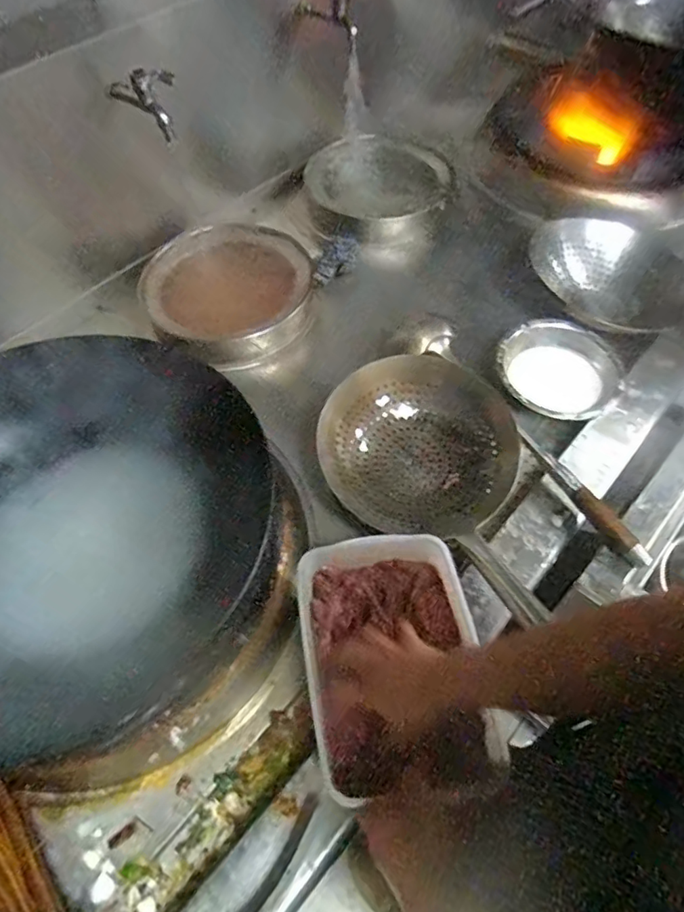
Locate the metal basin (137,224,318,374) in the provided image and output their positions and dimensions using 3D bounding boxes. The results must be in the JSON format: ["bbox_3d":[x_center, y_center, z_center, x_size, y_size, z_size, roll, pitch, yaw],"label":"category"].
[{"bbox_3d":[-0.196,-0.304,0.967,0.283,0.082,0.289,-1,57,2],"label":"metal basin"}]

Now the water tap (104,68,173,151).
[{"bbox_3d":[-0.301,-0.537,0.808,0.123,0.097,0.038,31,63,20],"label":"water tap"}]

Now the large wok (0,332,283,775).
[{"bbox_3d":[-0.335,0.071,0.613,0.460,0.137,0.473,35,67,-2],"label":"large wok"}]

